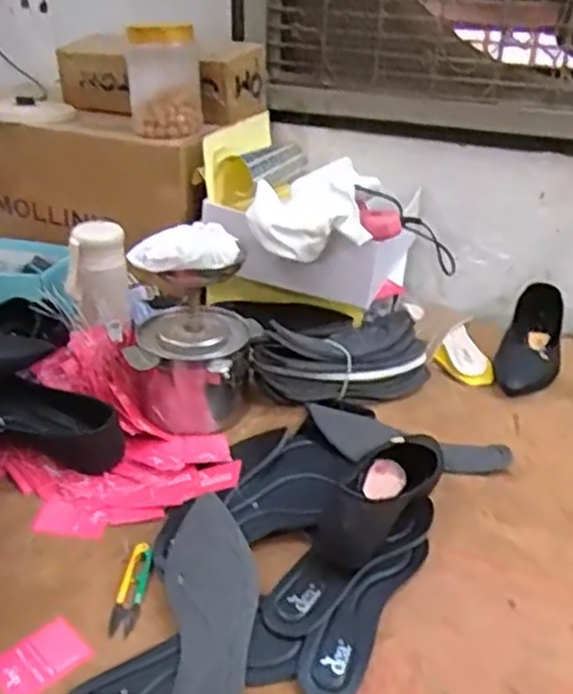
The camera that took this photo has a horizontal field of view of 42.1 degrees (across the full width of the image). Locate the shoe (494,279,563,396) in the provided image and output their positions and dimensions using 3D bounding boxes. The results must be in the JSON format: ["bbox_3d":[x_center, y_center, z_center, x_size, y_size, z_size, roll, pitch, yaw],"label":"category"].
[{"bbox_3d":[0.362,-0.011,1.092,0.083,0.071,0.224,12,31,22],"label":"shoe"}]

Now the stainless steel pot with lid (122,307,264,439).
[{"bbox_3d":[-0.111,0.024,0.935,0.139,0.117,0.134,-1,28,0],"label":"stainless steel pot with lid"}]

